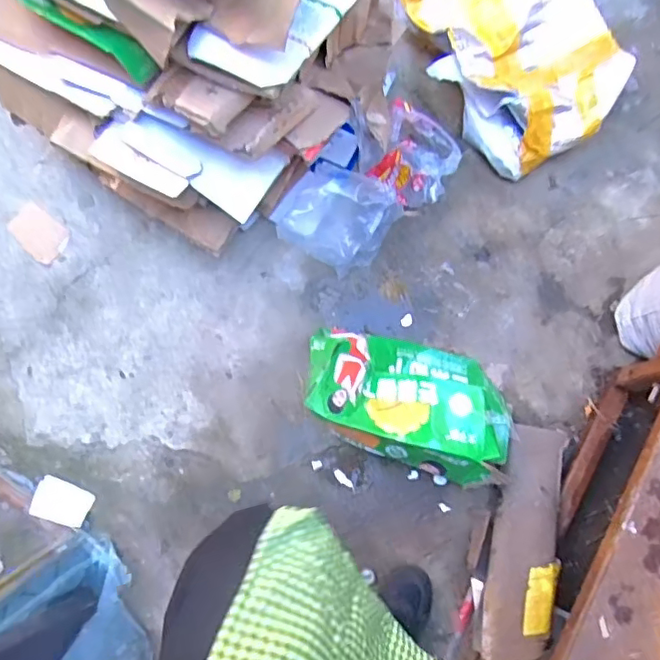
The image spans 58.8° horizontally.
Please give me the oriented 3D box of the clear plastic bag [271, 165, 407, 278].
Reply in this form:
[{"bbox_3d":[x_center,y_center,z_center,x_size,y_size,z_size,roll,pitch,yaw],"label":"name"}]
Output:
[{"bbox_3d":[0.011,-0.242,1.235,0.213,0.150,0.192,38,80,8],"label":"clear plastic bag"}]

